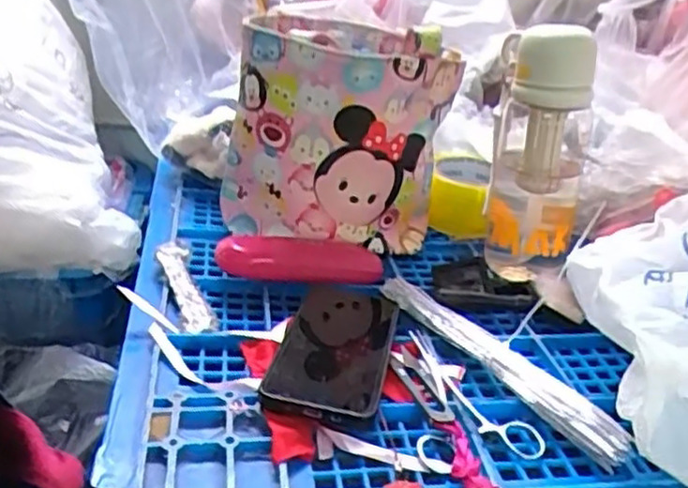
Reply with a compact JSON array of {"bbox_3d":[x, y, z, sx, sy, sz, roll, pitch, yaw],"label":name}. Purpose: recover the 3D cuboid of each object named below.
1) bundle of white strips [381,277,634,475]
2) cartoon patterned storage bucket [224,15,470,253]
[{"bbox_3d":[0.113,0.083,0.546,0.024,0.026,0.241,-16,33,-34],"label":"bundle of white strips"},{"bbox_3d":[-0.011,-0.110,0.711,0.213,0.192,0.146,2,27,-5],"label":"cartoon patterned storage bucket"}]

